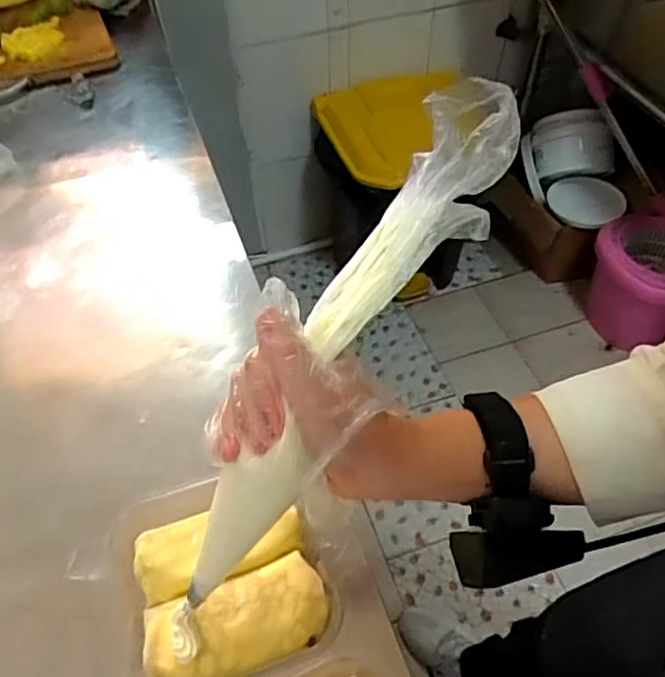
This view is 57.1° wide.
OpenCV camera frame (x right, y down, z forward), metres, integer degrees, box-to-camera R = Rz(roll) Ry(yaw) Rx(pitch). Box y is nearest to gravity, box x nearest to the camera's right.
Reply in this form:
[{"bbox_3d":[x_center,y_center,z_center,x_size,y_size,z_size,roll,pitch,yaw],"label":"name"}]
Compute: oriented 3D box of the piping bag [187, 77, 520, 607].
[{"bbox_3d":[0.007,0.003,0.363,0.049,0.072,0.343,29,83,22],"label":"piping bag"}]

